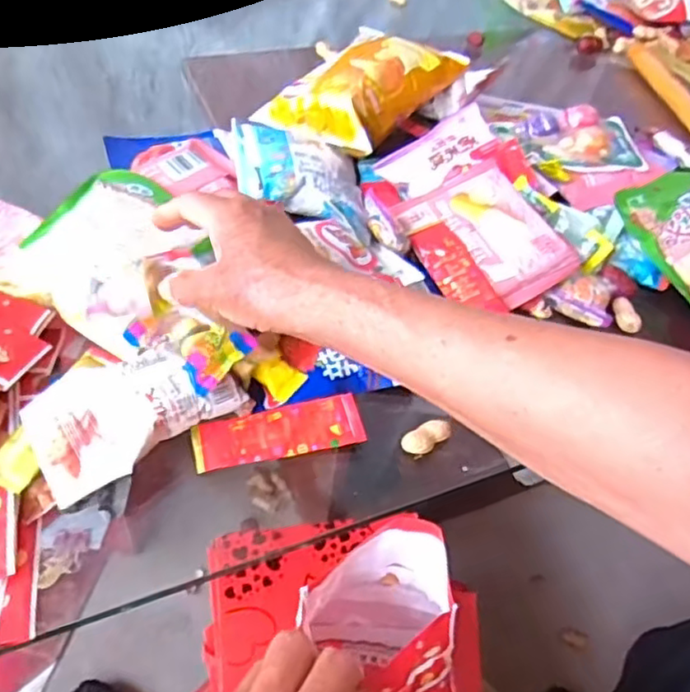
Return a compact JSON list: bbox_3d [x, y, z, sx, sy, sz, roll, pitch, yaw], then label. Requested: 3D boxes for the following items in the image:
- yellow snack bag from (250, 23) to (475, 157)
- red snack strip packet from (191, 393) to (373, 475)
[{"bbox_3d":[0.018,-0.268,0.651,0.130,0.063,0.166,30,52,19],"label":"yellow snack bag"},{"bbox_3d":[-0.043,0.056,0.413,0.107,0.006,0.033,-10,65,-11],"label":"red snack strip packet"}]

